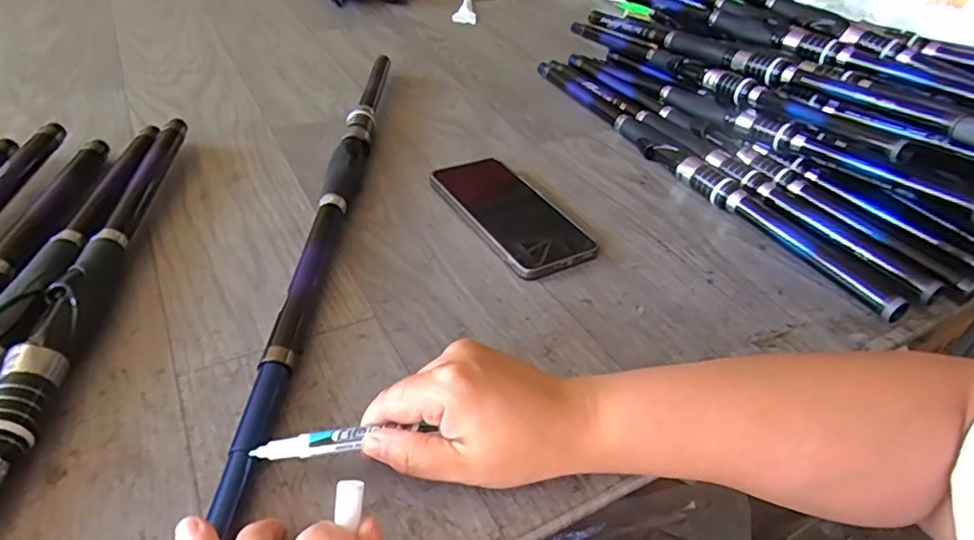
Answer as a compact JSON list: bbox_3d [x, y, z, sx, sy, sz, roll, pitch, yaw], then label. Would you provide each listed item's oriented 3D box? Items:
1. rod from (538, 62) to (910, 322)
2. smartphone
[{"bbox_3d":[0.188,-0.118,0.596,0.030,0.024,0.512,-14,42,-22],"label":"rod"},{"bbox_3d":[0.021,-0.048,0.499,0.083,0.013,0.160,-19,44,-28],"label":"smartphone"}]

